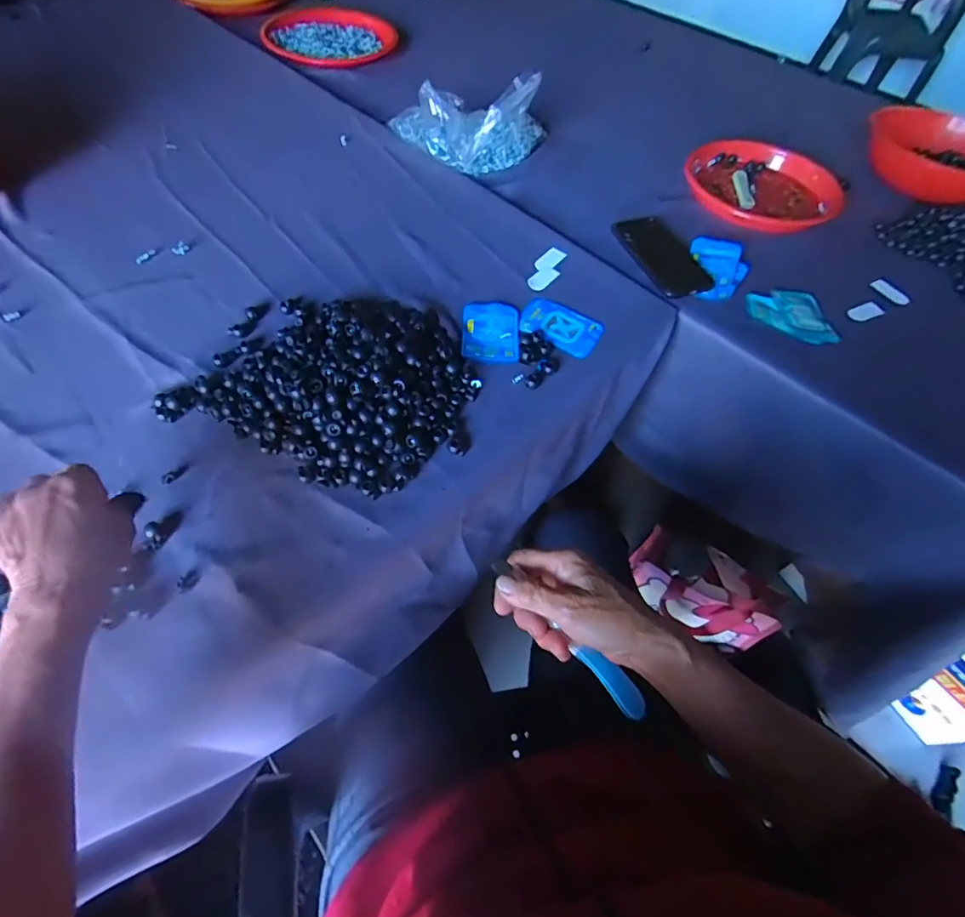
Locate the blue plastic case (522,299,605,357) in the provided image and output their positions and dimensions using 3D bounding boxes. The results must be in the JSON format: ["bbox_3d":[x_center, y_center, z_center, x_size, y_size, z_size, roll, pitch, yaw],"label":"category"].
[{"bbox_3d":[0.096,-0.161,0.612,0.096,0.007,0.071,29,61,14],"label":"blue plastic case"}]

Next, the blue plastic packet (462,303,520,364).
[{"bbox_3d":[0.010,-0.148,0.592,0.065,0.004,0.097,3,58,-2],"label":"blue plastic packet"}]

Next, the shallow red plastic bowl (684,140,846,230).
[{"bbox_3d":[0.442,-0.436,0.807,0.240,0.057,0.217,41,64,20],"label":"shallow red plastic bowl"}]

